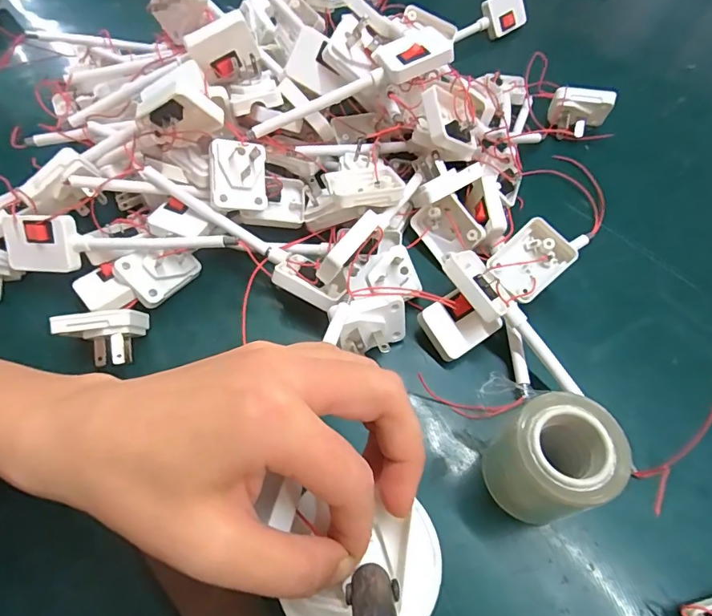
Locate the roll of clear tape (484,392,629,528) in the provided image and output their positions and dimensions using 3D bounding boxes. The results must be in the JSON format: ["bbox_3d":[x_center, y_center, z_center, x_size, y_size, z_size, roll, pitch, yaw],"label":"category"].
[{"bbox_3d":[0.097,0.078,0.235,0.048,0.069,0.049,0,59,1],"label":"roll of clear tape"}]

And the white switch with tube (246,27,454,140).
[{"bbox_3d":[-0.006,-0.160,0.332,0.153,0.017,0.036,-23,61,1],"label":"white switch with tube"}]

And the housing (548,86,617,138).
[{"bbox_3d":[0.193,-0.169,0.396,0.050,0.038,0.016,4,59,3],"label":"housing"}]

